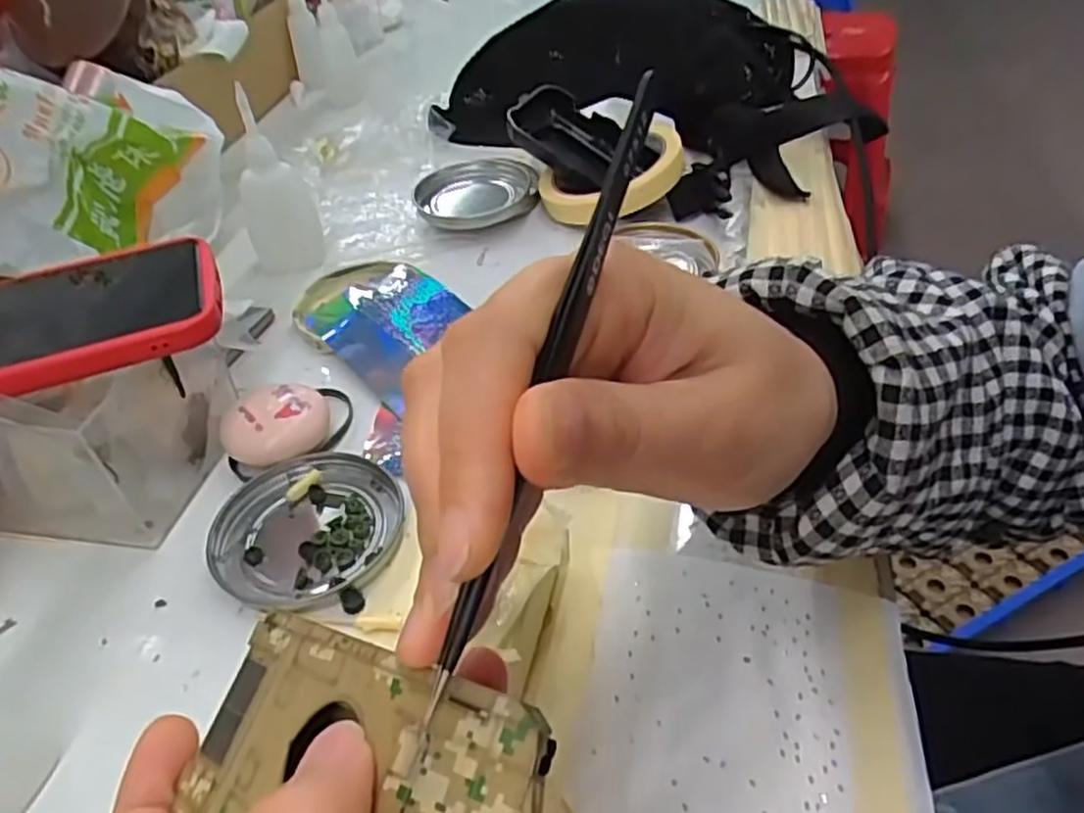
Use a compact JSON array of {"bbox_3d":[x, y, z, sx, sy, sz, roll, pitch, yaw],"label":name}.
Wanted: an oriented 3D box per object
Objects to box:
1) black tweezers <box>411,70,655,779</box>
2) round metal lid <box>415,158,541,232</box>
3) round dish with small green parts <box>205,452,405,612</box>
[{"bbox_3d":[0.000,0.001,0.150,0.004,0.009,0.137,17,86,22],"label":"black tweezers"},{"bbox_3d":[-0.044,-0.147,0.532,0.087,0.016,0.087,-2,42,2],"label":"round metal lid"},{"bbox_3d":[-0.100,0.051,0.323,0.076,0.008,0.075,-2,42,2],"label":"round dish with small green parts"}]

